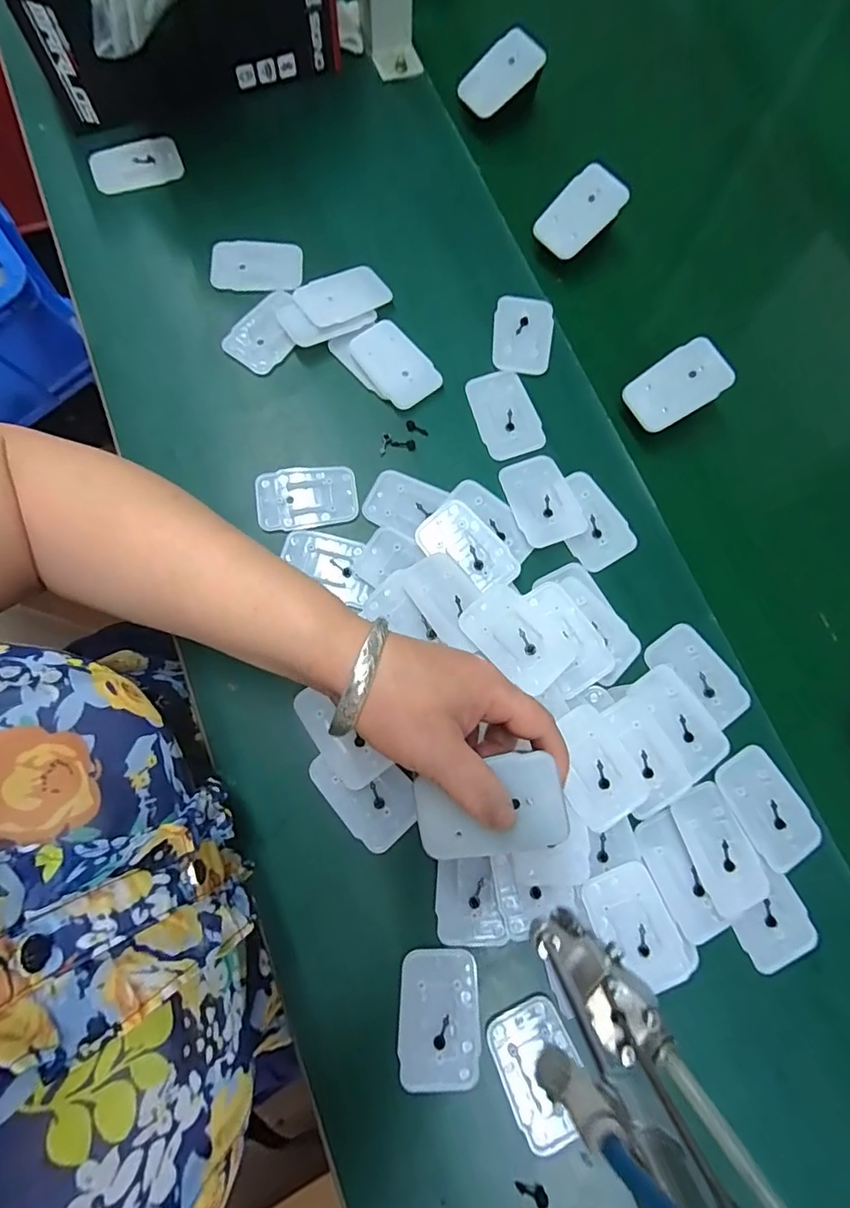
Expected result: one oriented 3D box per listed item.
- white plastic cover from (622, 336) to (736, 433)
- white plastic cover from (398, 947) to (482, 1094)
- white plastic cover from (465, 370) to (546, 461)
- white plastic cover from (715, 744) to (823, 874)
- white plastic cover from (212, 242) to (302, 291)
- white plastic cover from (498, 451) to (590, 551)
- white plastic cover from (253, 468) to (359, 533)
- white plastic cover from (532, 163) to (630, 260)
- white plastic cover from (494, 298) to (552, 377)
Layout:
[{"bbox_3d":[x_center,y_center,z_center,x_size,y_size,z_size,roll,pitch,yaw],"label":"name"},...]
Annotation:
[{"bbox_3d":[0.184,-0.159,0.389,0.069,0.004,0.045,-31,82,11],"label":"white plastic cover"},{"bbox_3d":[0.008,0.239,0.306,0.045,0.004,0.071,-2,77,-2],"label":"white plastic cover"},{"bbox_3d":[0.060,-0.143,0.401,0.044,0.004,0.068,-19,78,-6],"label":"white plastic cover"},{"bbox_3d":[0.219,0.130,0.341,0.044,0.005,0.070,-30,79,-8],"label":"white plastic cover"},{"bbox_3d":[-0.132,-0.266,0.418,0.071,0.004,0.041,1,77,-1],"label":"white plastic cover"},{"bbox_3d":[0.083,-0.075,0.379,0.043,0.010,0.069,-17,78,-5],"label":"white plastic cover"},{"bbox_3d":[-0.083,-0.075,0.377,0.069,0.004,0.045,-7,77,-3],"label":"white plastic cover"},{"bbox_3d":[0.120,-0.306,0.417,0.071,0.011,0.044,-42,87,2],"label":"white plastic cover"},{"bbox_3d":[0.076,-0.210,0.415,0.045,0.004,0.066,9,77,1],"label":"white plastic cover"}]

